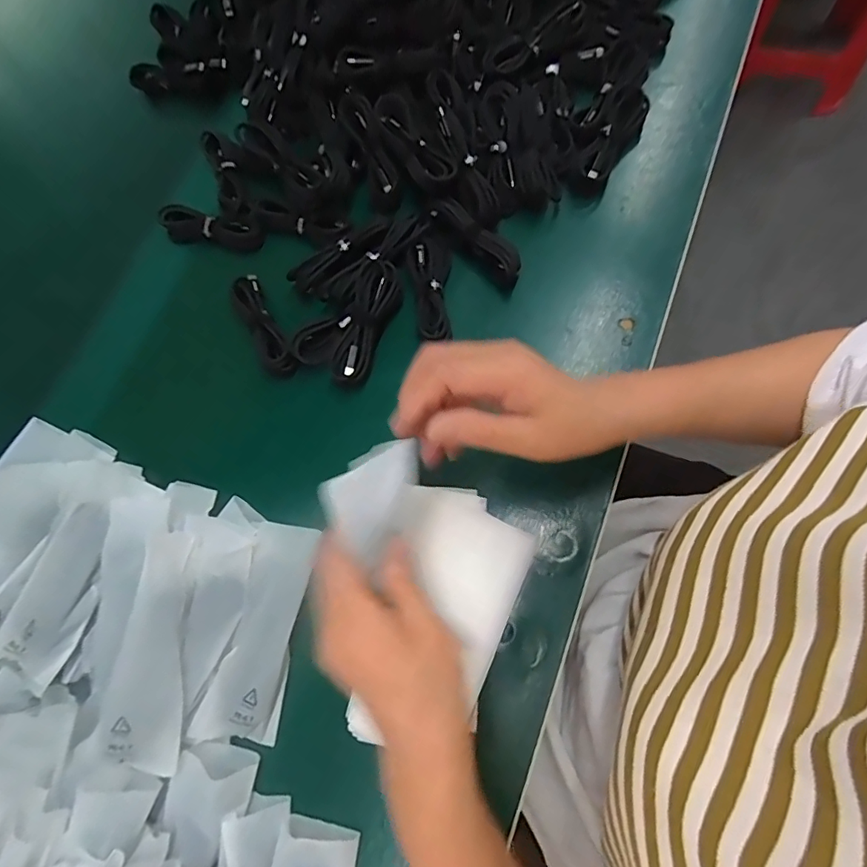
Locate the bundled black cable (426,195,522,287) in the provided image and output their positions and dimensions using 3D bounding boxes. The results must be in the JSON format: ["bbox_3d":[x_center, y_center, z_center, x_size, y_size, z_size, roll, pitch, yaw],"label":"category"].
[{"bbox_3d":[0.038,-0.176,0.449,0.024,0.038,0.104,-41,72,-6],"label":"bundled black cable"}]

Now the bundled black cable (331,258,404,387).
[{"bbox_3d":[-0.060,-0.098,0.437,0.036,0.029,0.108,18,76,13],"label":"bundled black cable"}]

